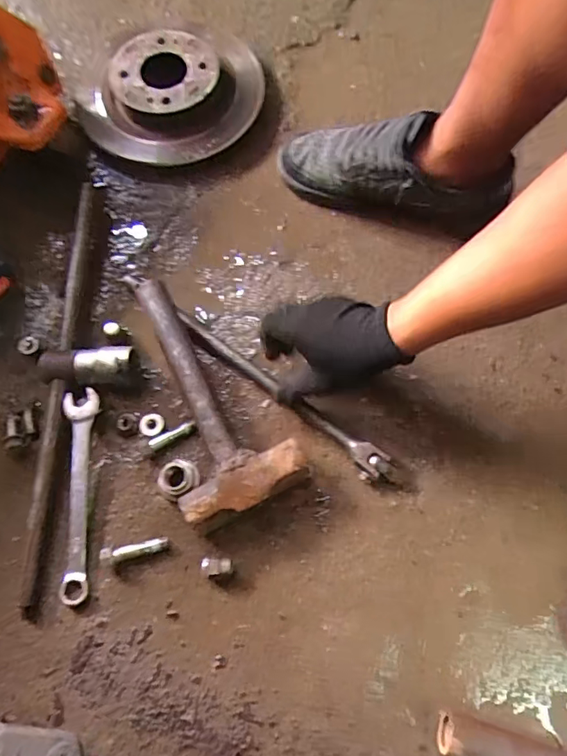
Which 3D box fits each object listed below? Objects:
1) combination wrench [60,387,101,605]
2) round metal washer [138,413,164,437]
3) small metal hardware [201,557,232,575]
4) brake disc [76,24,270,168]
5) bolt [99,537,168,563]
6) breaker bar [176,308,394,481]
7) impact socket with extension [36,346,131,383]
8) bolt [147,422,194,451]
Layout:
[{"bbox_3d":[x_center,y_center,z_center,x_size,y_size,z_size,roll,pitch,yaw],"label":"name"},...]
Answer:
[{"bbox_3d":[-0.206,0.112,0.497,0.033,0.007,0.203,1,77,-11],"label":"combination wrench"},{"bbox_3d":[-0.138,0.050,0.529,0.026,0.012,0.023,11,72,4],"label":"round metal washer"},{"bbox_3d":[-0.064,0.179,0.476,0.029,0.019,0.015,3,72,1],"label":"small metal hardware"},{"bbox_3d":[-0.149,-0.391,0.652,0.232,0.051,0.203,-16,72,-5],"label":"brake disc"},{"bbox_3d":[-0.144,0.167,0.485,0.063,0.014,0.015,-10,72,-3],"label":"bolt"},{"bbox_3d":[-0.006,0.015,0.531,0.285,0.020,0.026,37,75,14],"label":"breaker bar"},{"bbox_3d":[-0.208,-0.011,0.531,0.100,0.041,0.040,-5,72,-1],"label":"impact socket with extension"},{"bbox_3d":[-0.116,0.061,0.524,0.049,0.013,0.013,-22,73,-7],"label":"bolt"}]

